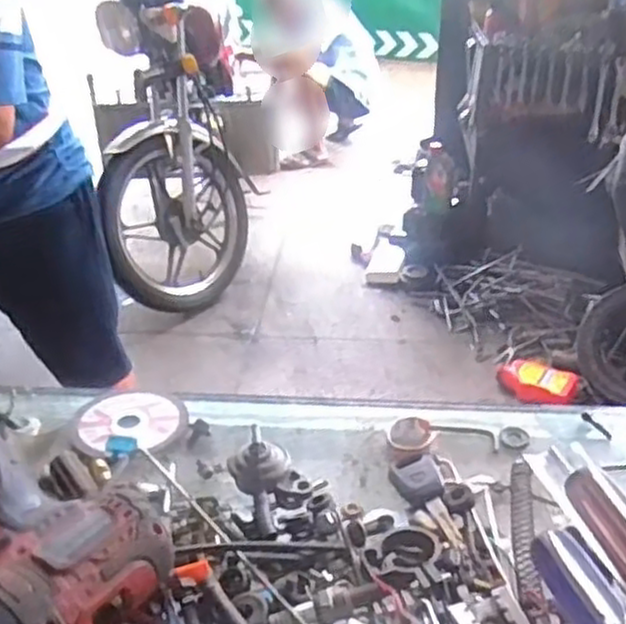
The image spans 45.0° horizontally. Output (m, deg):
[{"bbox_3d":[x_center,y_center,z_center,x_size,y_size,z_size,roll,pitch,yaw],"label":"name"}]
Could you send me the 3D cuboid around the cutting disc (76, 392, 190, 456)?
[{"bbox_3d":[-0.121,0.074,0.508,0.069,0.004,0.075,-1,26,0],"label":"cutting disc"}]

